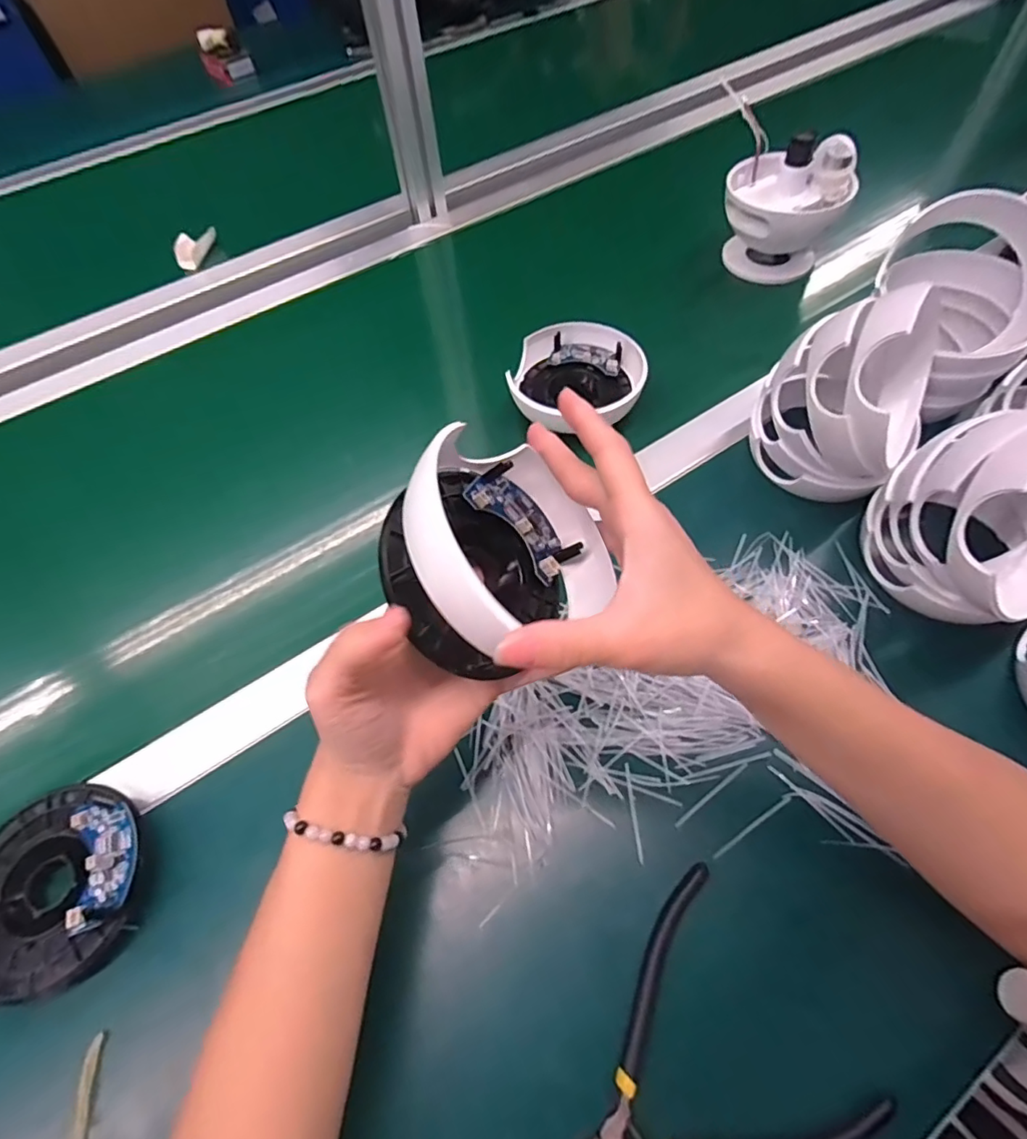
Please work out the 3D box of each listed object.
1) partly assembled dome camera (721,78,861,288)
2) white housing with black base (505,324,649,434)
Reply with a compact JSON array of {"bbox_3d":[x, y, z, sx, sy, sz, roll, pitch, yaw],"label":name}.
[{"bbox_3d":[0.269,-0.369,0.550,0.112,0.112,0.146,11,61,11],"label":"partly assembled dome camera"},{"bbox_3d":[0.055,-0.165,0.477,0.111,0.036,0.109,2,60,6],"label":"white housing with black base"}]

